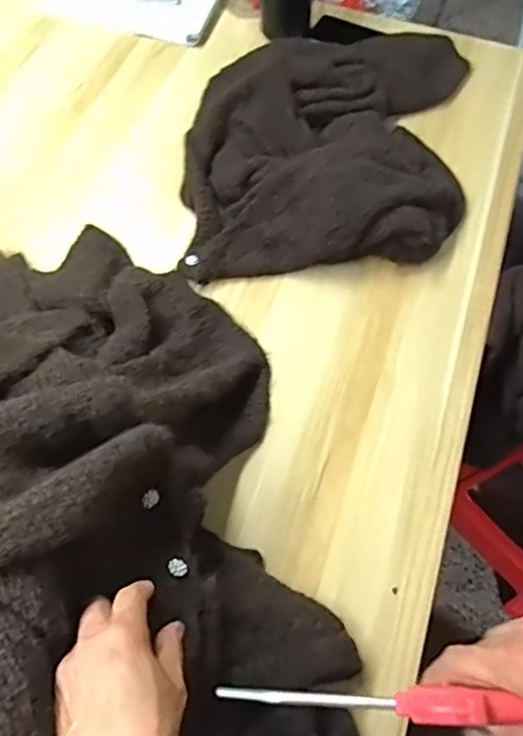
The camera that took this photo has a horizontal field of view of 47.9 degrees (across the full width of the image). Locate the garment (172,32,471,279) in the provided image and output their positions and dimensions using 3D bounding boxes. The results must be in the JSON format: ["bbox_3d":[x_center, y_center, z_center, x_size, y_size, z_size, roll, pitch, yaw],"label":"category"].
[{"bbox_3d":[0.097,-0.326,0.805,0.381,0.086,0.479,7,63,2],"label":"garment"}]

